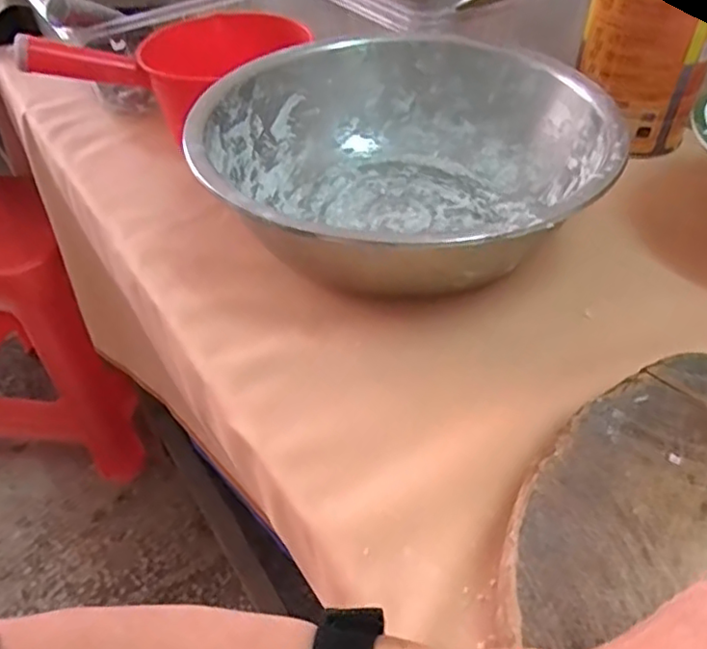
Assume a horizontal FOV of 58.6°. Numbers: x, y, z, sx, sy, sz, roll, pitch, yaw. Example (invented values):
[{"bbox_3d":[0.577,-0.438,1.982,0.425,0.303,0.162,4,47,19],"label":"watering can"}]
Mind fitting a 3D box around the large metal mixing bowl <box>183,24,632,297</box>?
[{"bbox_3d":[0.047,-0.141,0.542,0.326,0.097,0.330,-1,44,0],"label":"large metal mixing bowl"}]

